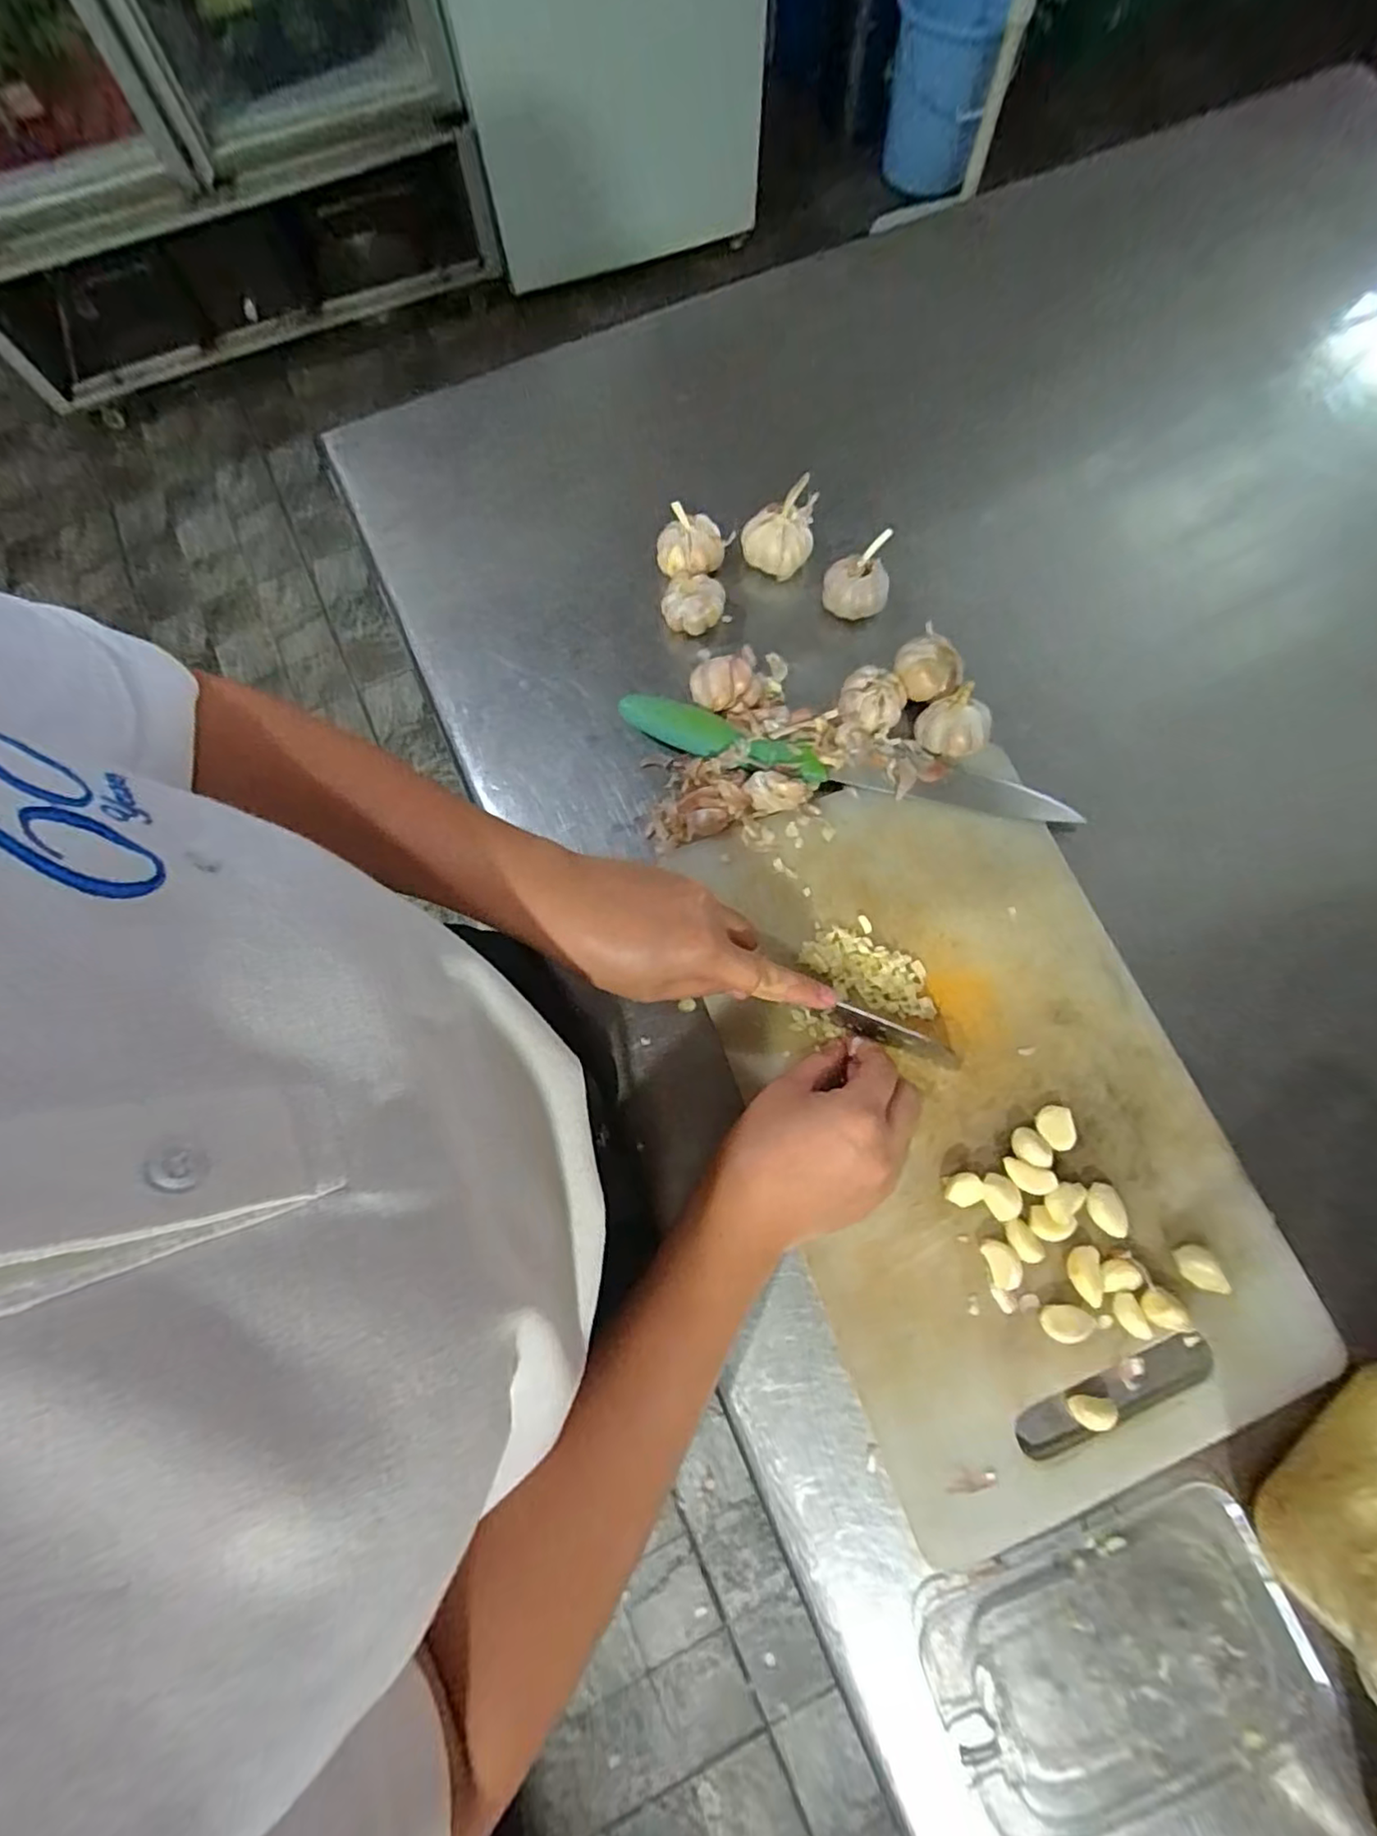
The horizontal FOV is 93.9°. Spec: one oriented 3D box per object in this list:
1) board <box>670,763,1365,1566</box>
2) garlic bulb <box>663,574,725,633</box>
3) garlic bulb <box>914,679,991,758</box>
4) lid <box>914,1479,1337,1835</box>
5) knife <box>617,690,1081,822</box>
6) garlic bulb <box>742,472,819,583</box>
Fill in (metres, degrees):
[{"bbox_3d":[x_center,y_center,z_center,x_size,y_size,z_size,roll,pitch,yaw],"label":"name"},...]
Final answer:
[{"bbox_3d":[0.166,0.102,0.374,0.250,0.021,0.397,-21,74,-6],"label":"board"},{"bbox_3d":[0.004,-0.222,0.459,0.041,0.035,0.042,0,75,1],"label":"garlic bulb"},{"bbox_3d":[0.173,-0.125,0.414,0.043,0.032,0.033,38,78,10],"label":"garlic bulb"},{"bbox_3d":[0.204,0.349,0.299,0.171,0.017,0.106,-17,75,-4],"label":"lid"},{"bbox_3d":[0.103,-0.100,0.421,0.301,0.021,0.034,13,75,4],"label":"knife"},{"bbox_3d":[0.064,-0.274,0.460,0.051,0.057,0.045,6,75,2],"label":"garlic bulb"}]

